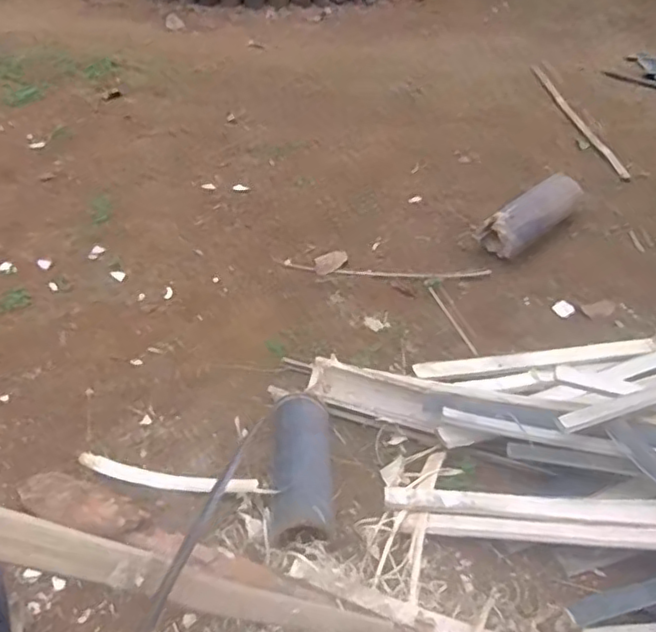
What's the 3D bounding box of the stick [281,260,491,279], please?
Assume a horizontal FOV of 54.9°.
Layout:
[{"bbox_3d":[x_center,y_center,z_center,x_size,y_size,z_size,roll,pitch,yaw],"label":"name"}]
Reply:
[{"bbox_3d":[0.132,-0.097,1.395,0.462,0.018,0.044,2,42,-5],"label":"stick"}]

